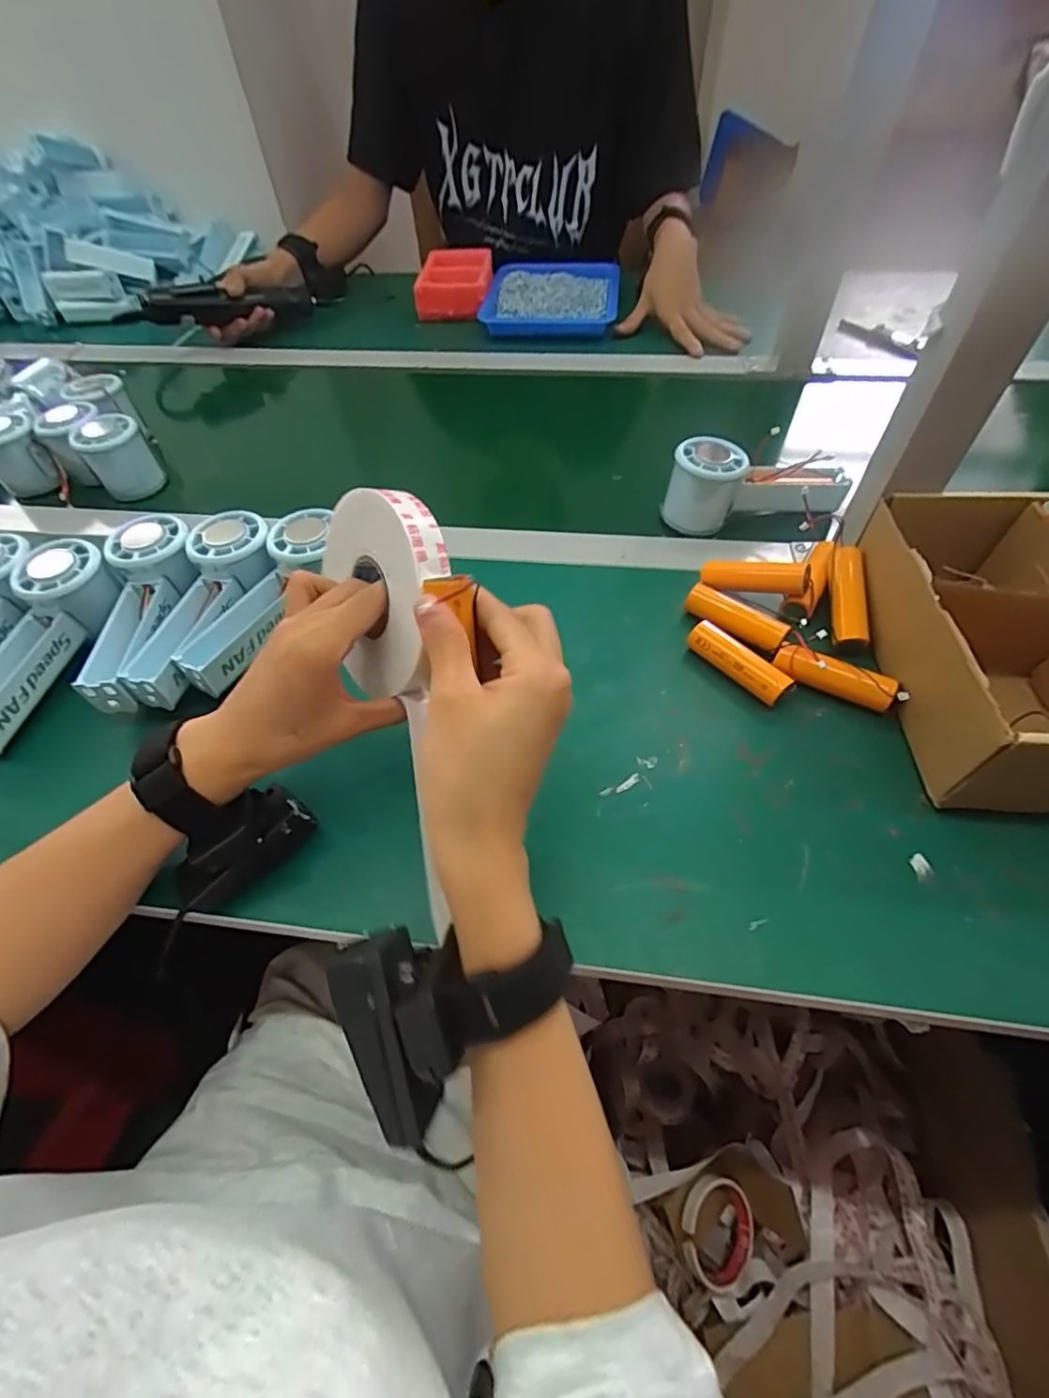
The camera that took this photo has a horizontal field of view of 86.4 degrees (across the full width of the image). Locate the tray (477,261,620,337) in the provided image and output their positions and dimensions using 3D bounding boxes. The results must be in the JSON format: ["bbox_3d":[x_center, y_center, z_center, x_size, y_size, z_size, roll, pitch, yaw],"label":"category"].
[{"bbox_3d":[0.040,-0.556,0.774,0.177,0.030,0.226,4,53,6],"label":"tray"}]

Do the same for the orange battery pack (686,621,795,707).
[{"bbox_3d":[0.141,-0.023,0.372,0.019,0.024,0.071,-35,60,-22],"label":"orange battery pack"}]

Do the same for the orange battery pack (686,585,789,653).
[{"bbox_3d":[0.149,-0.055,0.397,0.070,0.024,0.022,37,63,25],"label":"orange battery pack"}]

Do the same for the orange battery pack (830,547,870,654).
[{"bbox_3d":[0.223,-0.070,0.386,0.021,0.014,0.073,5,76,5],"label":"orange battery pack"}]

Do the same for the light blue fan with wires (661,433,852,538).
[{"bbox_3d":[0.198,-0.183,0.468,0.159,0.060,0.049,-8,54,-4],"label":"light blue fan with wires"}]

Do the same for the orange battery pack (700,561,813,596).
[{"bbox_3d":[0.165,-0.088,0.401,0.071,0.019,0.014,10,54,25],"label":"orange battery pack"}]

